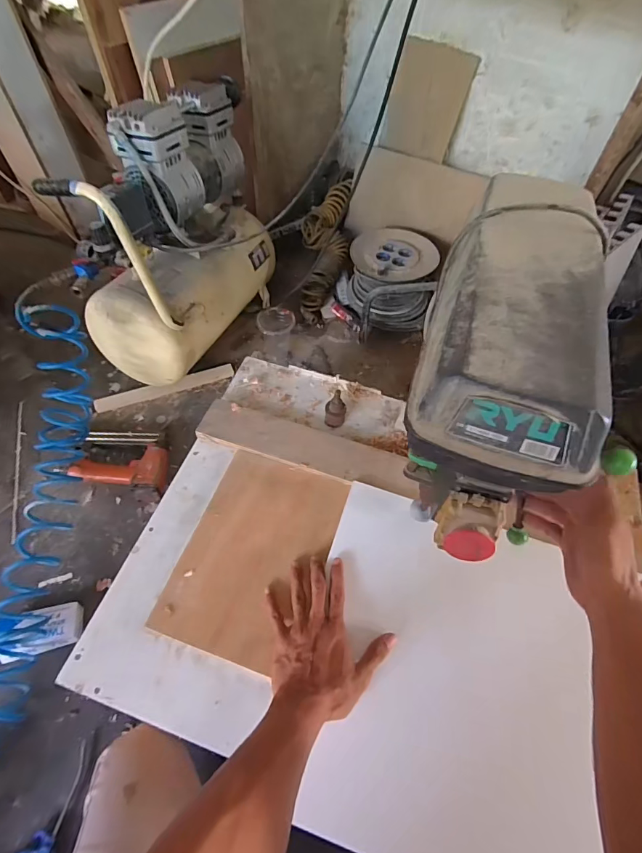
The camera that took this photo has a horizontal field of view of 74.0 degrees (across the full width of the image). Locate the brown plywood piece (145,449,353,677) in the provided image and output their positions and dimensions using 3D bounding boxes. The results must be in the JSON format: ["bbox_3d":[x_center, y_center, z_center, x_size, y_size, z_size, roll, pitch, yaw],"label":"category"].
[{"bbox_3d":[-0.089,0.169,0.593,0.190,0.014,0.272,15,56,12],"label":"brown plywood piece"}]

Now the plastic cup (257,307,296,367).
[{"bbox_3d":[-0.111,-0.233,1.090,0.086,0.114,0.084,2,57,-2],"label":"plastic cup"}]

